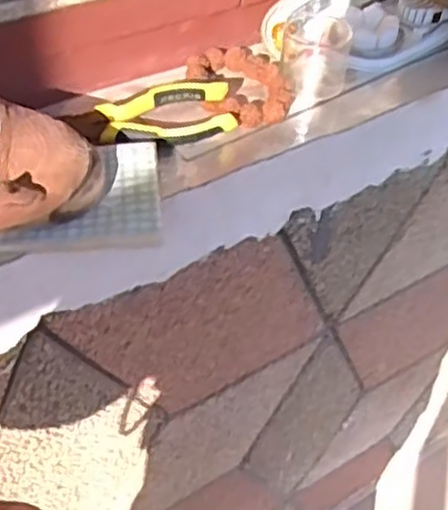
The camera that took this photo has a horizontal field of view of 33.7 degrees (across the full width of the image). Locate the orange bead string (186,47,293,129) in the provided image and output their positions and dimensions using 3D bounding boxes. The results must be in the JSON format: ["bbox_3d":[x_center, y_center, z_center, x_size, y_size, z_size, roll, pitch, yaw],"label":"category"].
[{"bbox_3d":[0.015,-0.148,0.641,0.079,0.017,0.100,-14,50,-18],"label":"orange bead string"}]

